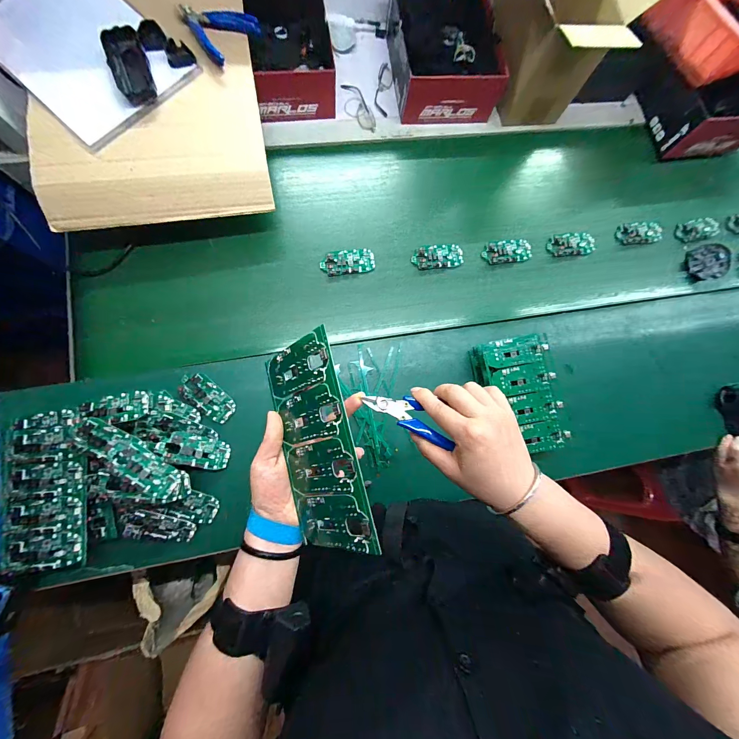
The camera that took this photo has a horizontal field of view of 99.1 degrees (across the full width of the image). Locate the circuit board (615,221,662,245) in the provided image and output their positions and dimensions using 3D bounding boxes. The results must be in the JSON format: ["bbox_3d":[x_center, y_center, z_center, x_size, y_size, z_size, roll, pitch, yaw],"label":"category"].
[{"bbox_3d":[0.562,-0.284,0.652,0.100,0.010,0.045,-8,84,-5],"label":"circuit board"}]

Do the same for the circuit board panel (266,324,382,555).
[{"bbox_3d":[-0.050,0.066,0.292,0.004,0.103,0.187,-5,76,-47],"label":"circuit board panel"}]

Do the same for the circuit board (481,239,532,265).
[{"bbox_3d":[0.272,-0.233,0.622,0.098,0.010,0.049,-9,84,-5],"label":"circuit board"}]

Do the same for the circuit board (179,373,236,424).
[{"bbox_3d":[-0.267,0.046,0.518,0.095,0.011,0.044,37,82,1],"label":"circuit board"}]

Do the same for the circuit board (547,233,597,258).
[{"bbox_3d":[0.406,-0.253,0.632,0.100,0.009,0.051,-8,84,-5],"label":"circuit board"}]

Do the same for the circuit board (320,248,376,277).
[{"bbox_3d":[-0.040,-0.201,0.588,0.098,0.009,0.046,-9,84,-5],"label":"circuit board"}]

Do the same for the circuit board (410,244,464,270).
[{"bbox_3d":[0.131,-0.218,0.606,0.099,0.006,0.047,-9,84,-5],"label":"circuit board"}]

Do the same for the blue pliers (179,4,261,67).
[{"bbox_3d":[-0.255,-0.556,0.506,0.110,0.023,0.108,30,82,0],"label":"blue pliers"}]

